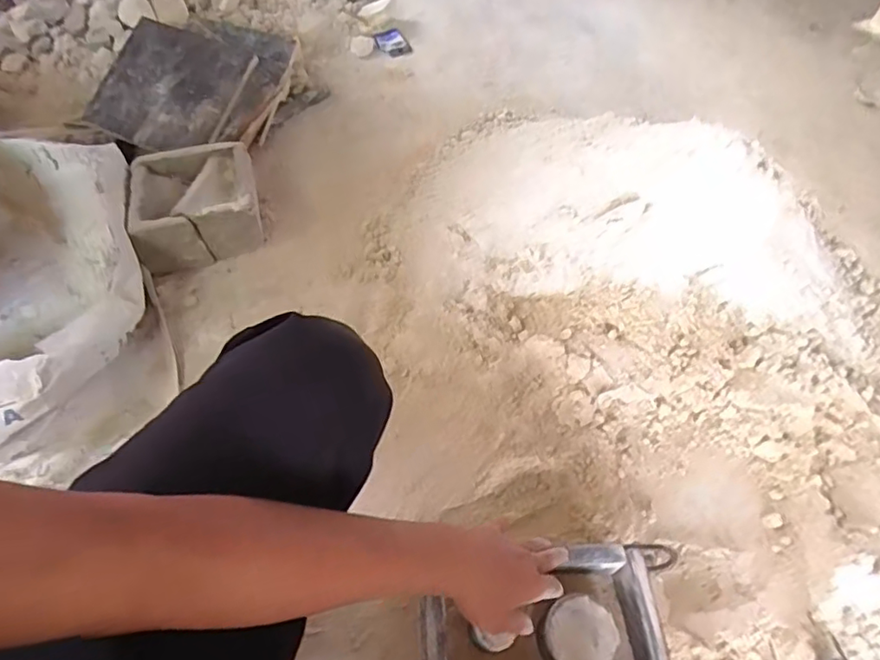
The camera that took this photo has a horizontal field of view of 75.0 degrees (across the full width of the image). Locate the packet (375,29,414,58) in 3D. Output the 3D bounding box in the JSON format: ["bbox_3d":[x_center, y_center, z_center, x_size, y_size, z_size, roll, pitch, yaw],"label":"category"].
[{"bbox_3d":[-0.120,-0.715,1.433,0.079,0.013,0.093,-23,74,-20],"label":"packet"}]

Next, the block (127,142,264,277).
[{"bbox_3d":[-0.416,-0.214,0.990,0.194,0.110,0.198,-13,57,-12],"label":"block"}]

